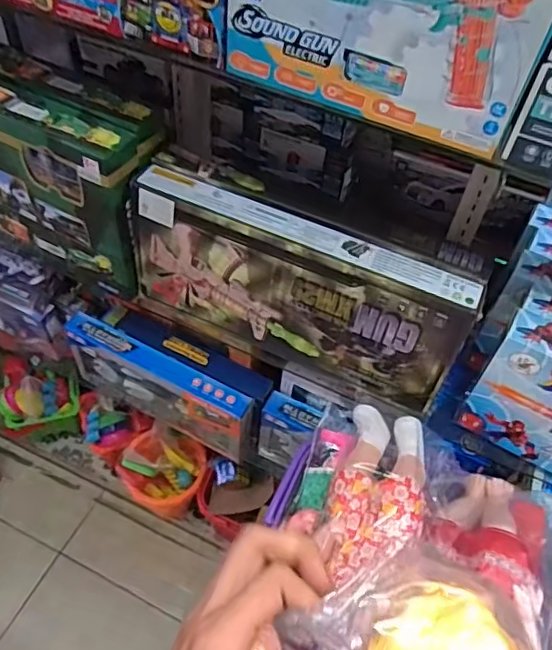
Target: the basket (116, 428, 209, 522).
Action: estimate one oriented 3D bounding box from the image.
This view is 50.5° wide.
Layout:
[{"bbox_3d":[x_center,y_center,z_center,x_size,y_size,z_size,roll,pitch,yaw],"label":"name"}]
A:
[{"bbox_3d":[-0.252,0.328,1.323,0.179,0.135,0.155,9,52,2],"label":"basket"}]

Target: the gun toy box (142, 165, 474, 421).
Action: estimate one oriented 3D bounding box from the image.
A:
[{"bbox_3d":[0.020,-0.042,0.755,0.423,0.200,0.071,23,54,12],"label":"gun toy box"}]

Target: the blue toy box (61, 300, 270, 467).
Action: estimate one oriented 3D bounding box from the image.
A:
[{"bbox_3d":[-0.186,0.102,1.038,0.351,0.187,0.099,24,54,12],"label":"blue toy box"}]

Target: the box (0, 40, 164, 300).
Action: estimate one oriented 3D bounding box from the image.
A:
[{"bbox_3d":[-0.393,-0.243,0.849,0.494,0.278,0.123,24,54,13],"label":"box"}]

